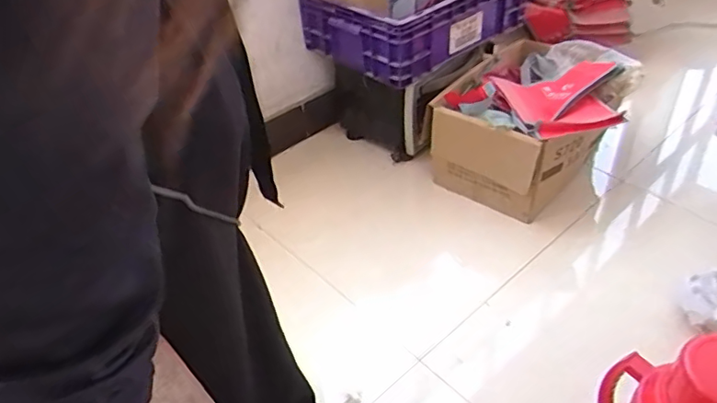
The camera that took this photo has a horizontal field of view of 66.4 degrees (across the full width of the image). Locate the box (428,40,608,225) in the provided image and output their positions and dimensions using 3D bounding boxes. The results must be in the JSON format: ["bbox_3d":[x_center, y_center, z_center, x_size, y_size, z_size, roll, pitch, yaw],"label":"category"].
[{"bbox_3d":[0.418,-0.179,1.441,0.383,0.281,0.382,-33,48,-29],"label":"box"}]

